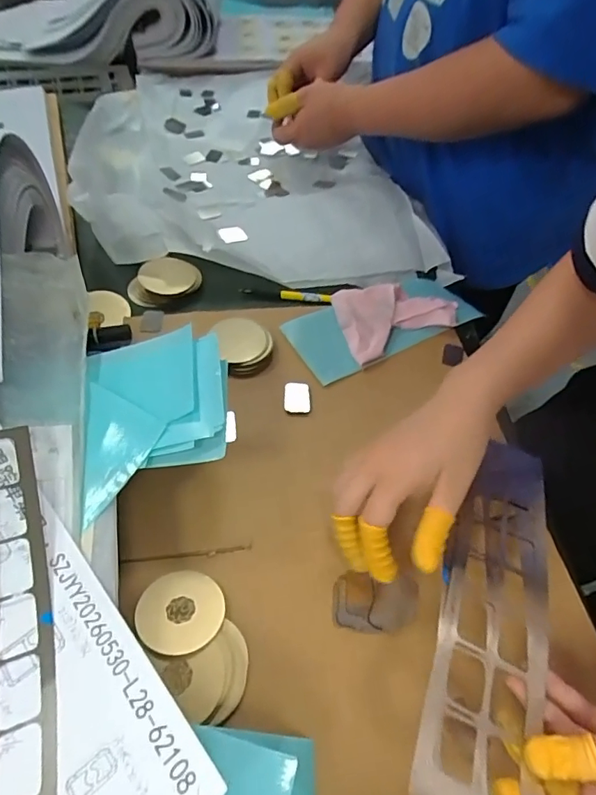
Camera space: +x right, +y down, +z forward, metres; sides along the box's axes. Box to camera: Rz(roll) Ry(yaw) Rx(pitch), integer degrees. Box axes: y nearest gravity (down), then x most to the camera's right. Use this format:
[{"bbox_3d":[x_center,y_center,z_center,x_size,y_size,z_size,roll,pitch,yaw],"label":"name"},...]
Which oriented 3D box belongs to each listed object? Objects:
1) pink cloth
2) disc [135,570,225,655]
[{"bbox_3d":[0.111,-0.085,0.533,0.129,0.014,0.088,-10,67,-13],"label":"pink cloth"},{"bbox_3d":[-0.083,0.151,0.347,0.059,0.004,0.058,-1,39,-13],"label":"disc"}]

